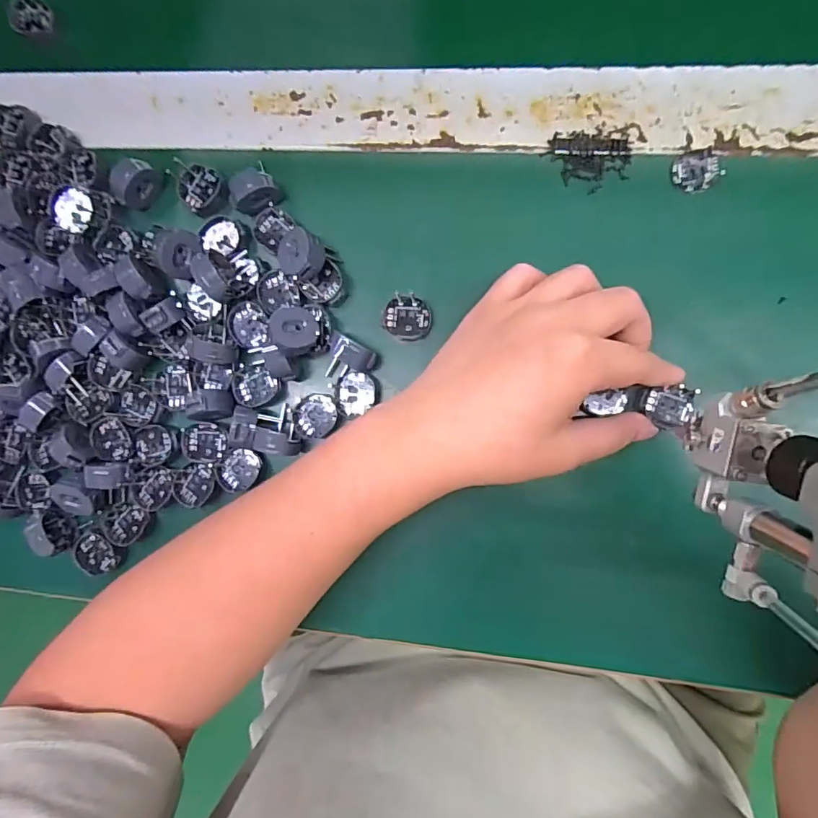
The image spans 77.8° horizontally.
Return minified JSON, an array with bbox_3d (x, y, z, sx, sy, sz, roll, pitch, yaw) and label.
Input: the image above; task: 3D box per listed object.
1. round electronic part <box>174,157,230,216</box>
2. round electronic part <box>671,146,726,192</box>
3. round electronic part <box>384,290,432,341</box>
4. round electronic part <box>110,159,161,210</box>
[{"bbox_3d":[-0.126,-0.136,0.310,0.029,0.013,0.028,0,90,8],"label":"round electronic part"},{"bbox_3d":[0.160,-0.133,0.282,0.025,0.004,0.023,0,90,8],"label":"round electronic part"},{"bbox_3d":[0.000,-0.054,0.302,0.027,0.015,0.025,0,90,8],"label":"round electronic part"},{"bbox_3d":[-0.168,-0.139,0.311,0.027,0.022,0.017,-39,85,6],"label":"round electronic part"}]

